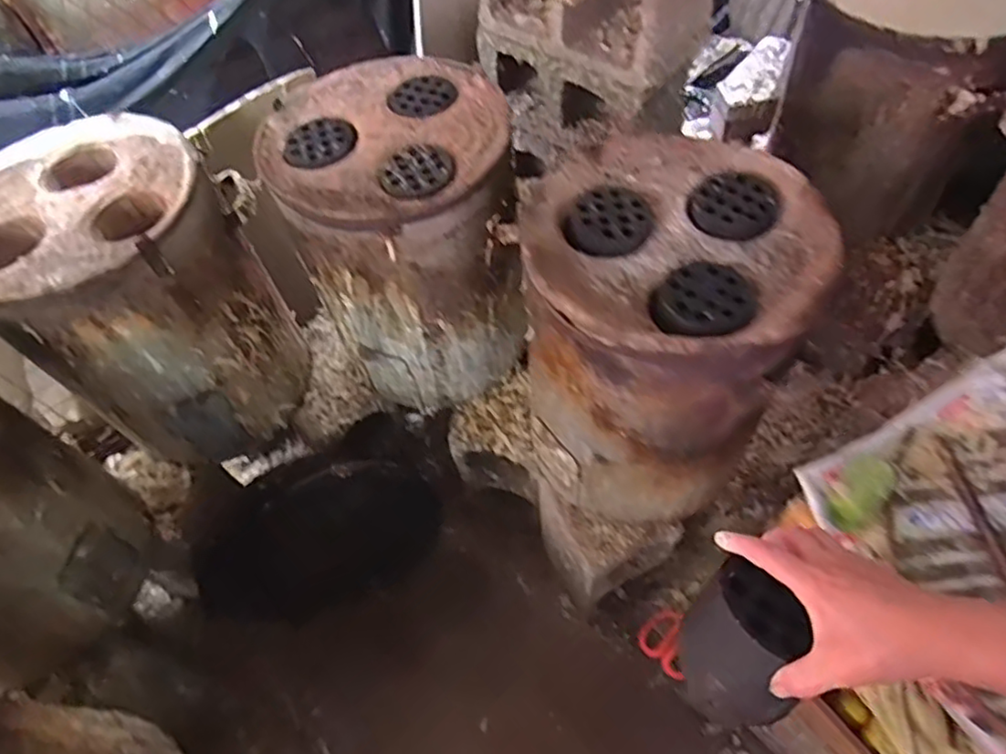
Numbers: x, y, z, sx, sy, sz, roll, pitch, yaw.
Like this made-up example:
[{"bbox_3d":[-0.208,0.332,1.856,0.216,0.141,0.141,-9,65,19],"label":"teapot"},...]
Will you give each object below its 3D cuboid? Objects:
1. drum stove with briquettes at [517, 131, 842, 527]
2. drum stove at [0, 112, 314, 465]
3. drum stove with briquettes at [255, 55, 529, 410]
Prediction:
[{"bbox_3d":[0.223,-0.047,0.915,0.358,0.429,0.356,1,56,6],"label":"drum stove with briquettes"},{"bbox_3d":[-0.583,-0.118,1.057,0.376,0.456,0.355,-3,56,3],"label":"drum stove"},{"bbox_3d":[-0.154,-0.226,1.083,0.349,0.449,0.357,-22,57,-10],"label":"drum stove with briquettes"}]

